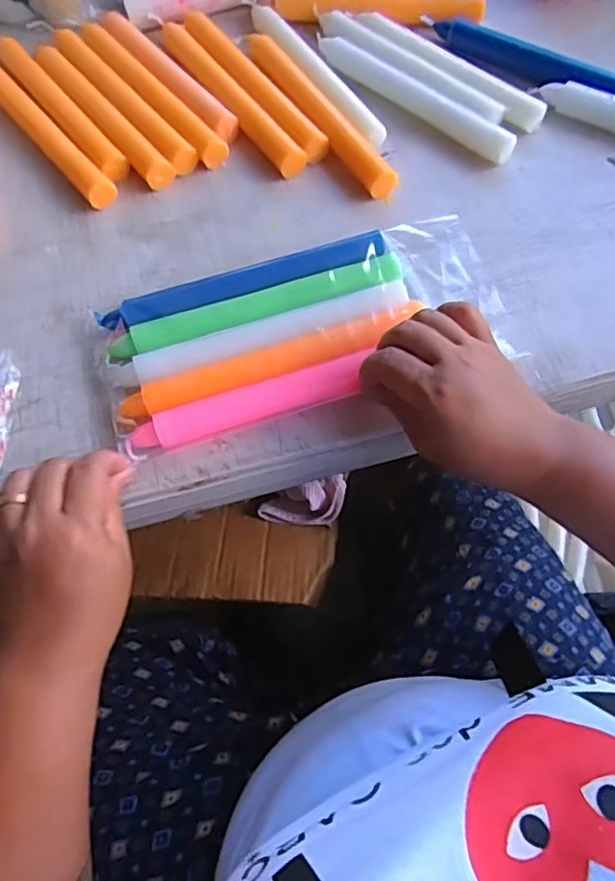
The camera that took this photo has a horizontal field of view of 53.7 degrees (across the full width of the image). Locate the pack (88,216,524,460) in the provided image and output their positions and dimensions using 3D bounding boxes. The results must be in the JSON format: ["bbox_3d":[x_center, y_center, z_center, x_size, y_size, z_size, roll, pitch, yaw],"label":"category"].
[{"bbox_3d":[0.001,-0.081,0.407,0.274,0.032,0.125,-24,68,-9],"label":"pack"}]

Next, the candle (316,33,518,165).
[{"bbox_3d":[0.087,-0.293,0.513,0.026,0.017,0.205,-41,71,-14],"label":"candle"}]

